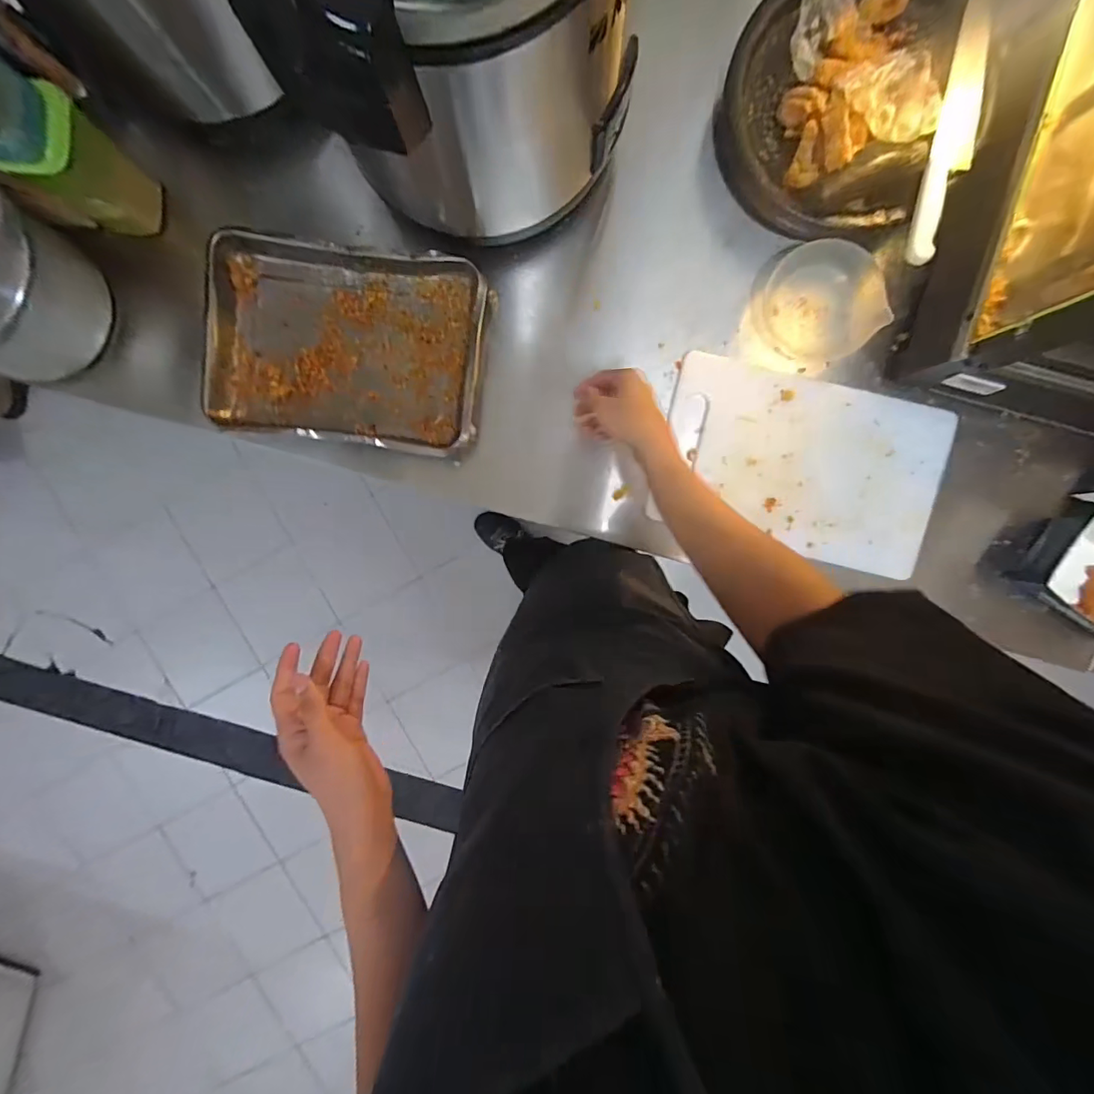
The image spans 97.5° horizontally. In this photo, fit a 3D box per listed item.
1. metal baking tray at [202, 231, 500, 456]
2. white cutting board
[{"bbox_3d":[-0.289,-0.290,0.694,0.385,0.054,0.273,8,95,2],"label":"metal baking tray"},{"bbox_3d":[0.362,-0.118,0.693,0.382,0.019,0.246,13,93,3],"label":"white cutting board"}]

